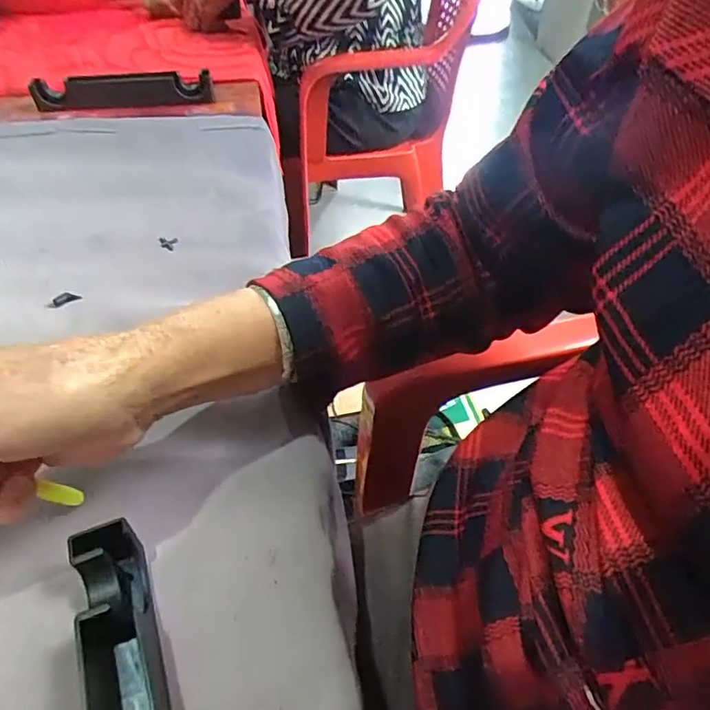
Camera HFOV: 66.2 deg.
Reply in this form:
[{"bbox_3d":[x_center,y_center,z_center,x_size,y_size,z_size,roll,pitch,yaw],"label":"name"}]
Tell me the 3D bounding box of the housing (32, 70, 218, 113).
[{"bbox_3d":[-0.262,-0.303,0.619,0.193,0.026,0.044,-7,47,-10],"label":"housing"}]

